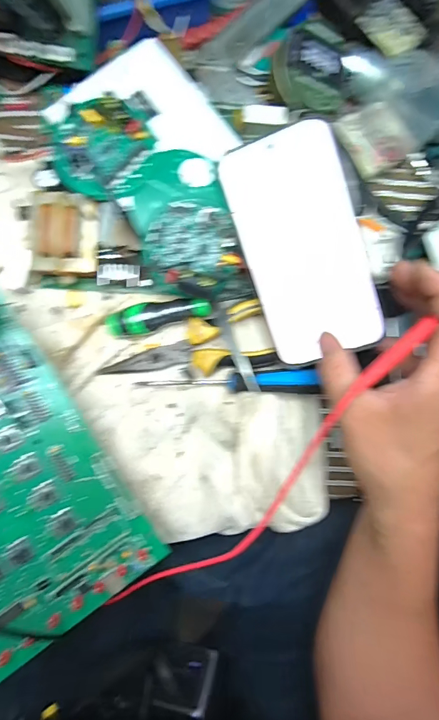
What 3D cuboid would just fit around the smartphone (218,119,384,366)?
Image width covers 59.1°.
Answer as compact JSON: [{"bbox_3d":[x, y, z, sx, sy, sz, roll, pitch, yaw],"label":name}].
[{"bbox_3d":[0.060,-0.079,0.278,0.080,0.007,0.156,-17,98,16],"label":"smartphone"}]

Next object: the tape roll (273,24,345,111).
[{"bbox_3d":[0.079,-0.239,0.324,0.065,0.021,0.061,-30,112,-13],"label":"tape roll"}]

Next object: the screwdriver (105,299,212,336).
[{"bbox_3d":[-0.049,-0.035,0.309,0.080,0.022,0.022,-16,89,-8],"label":"screwdriver"}]

